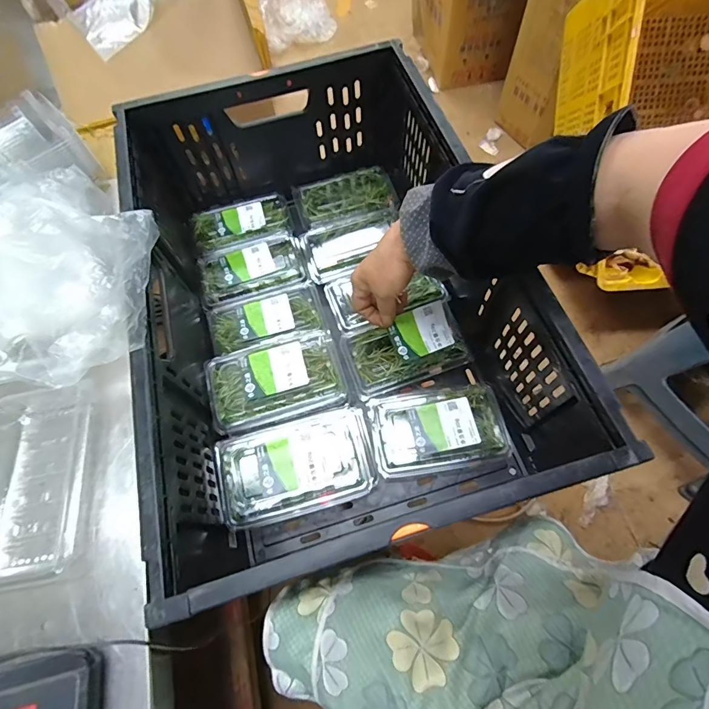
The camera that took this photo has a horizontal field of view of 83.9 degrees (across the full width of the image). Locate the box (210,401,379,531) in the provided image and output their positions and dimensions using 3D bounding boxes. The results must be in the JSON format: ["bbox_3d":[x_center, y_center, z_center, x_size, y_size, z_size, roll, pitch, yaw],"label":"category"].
[{"bbox_3d":[-0.068,0.125,0.458,0.176,0.038,0.107,-16,67,-4],"label":"box"}]

